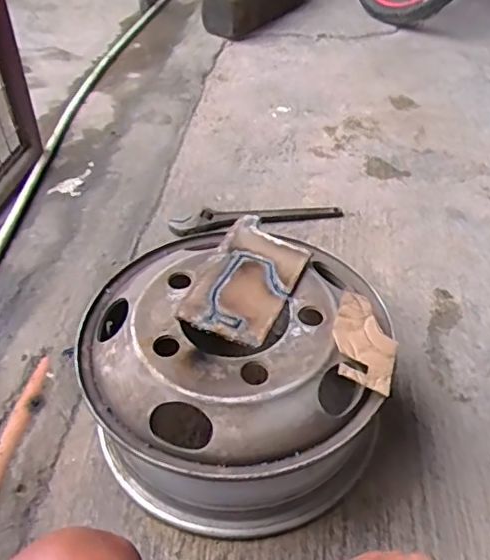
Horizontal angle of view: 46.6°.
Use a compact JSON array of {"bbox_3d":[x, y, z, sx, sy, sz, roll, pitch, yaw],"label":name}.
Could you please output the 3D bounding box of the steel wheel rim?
[{"bbox_3d":[-0.017,0.131,0.831,0.428,0.225,0.411,7,43,7],"label":"steel wheel rim"}]

